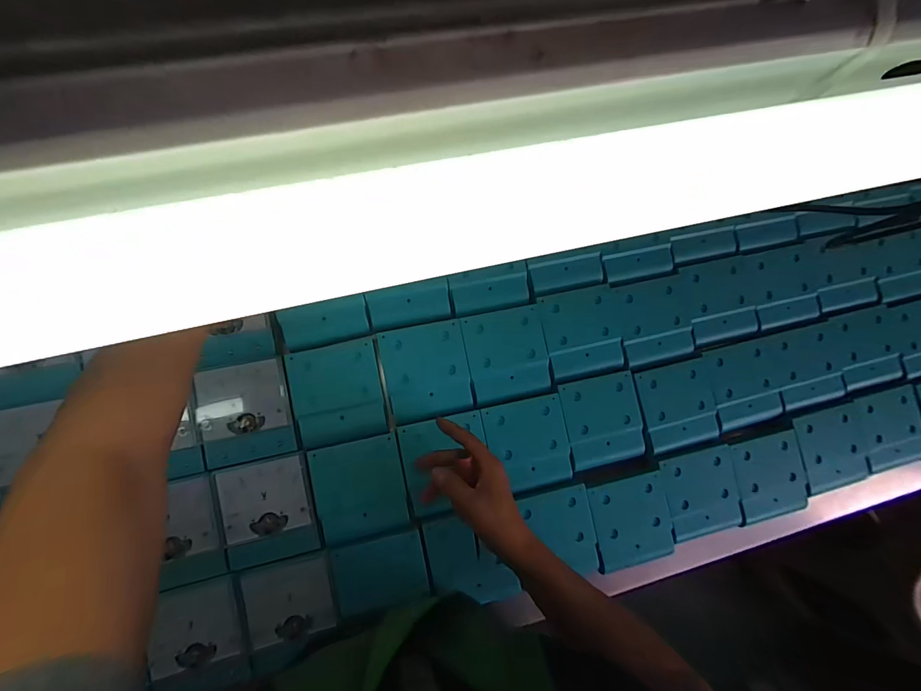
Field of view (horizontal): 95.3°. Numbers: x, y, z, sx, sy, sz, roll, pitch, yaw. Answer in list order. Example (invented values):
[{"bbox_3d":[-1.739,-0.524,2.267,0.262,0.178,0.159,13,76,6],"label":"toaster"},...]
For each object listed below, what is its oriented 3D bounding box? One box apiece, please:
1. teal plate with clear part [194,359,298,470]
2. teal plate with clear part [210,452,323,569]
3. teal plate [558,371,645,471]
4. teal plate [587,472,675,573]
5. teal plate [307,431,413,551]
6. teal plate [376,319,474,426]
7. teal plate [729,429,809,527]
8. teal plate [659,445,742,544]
[{"bbox_3d":[-0.245,0.077,0.478,0.094,0.014,0.109,-10,87,-8],"label":"teal plate with clear part"},{"bbox_3d":[-0.216,0.184,0.472,0.099,0.008,0.109,-11,88,-8],"label":"teal plate with clear part"},{"bbox_3d":[0.181,0.094,0.531,0.098,0.004,0.106,-10,87,-8],"label":"teal plate"},{"bbox_3d":[0.216,0.222,0.528,0.101,0.010,0.105,-11,88,-8],"label":"teal plate"},{"bbox_3d":[-0.114,0.165,0.484,0.098,0.004,0.109,-12,88,-8],"label":"teal plate"},{"bbox_3d":[-0.039,0.031,0.507,0.099,0.006,0.110,-12,88,-8],"label":"teal plate"},{"bbox_3d":[0.412,0.174,0.557,0.102,0.011,0.107,-13,88,-8],"label":"teal plate"},{"bbox_3d":[0.313,0.194,0.543,0.097,0.018,0.108,-11,88,-8],"label":"teal plate"}]

